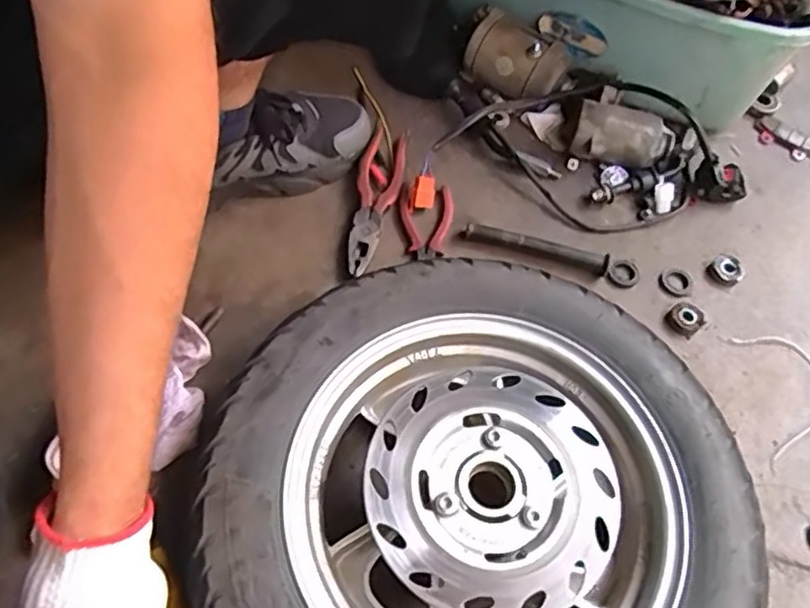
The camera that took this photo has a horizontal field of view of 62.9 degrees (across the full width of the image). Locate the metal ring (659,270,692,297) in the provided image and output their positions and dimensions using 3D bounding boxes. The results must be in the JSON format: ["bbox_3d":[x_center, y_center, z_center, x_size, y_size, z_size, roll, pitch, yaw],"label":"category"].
[{"bbox_3d":[0.271,-0.022,0.659,0.030,0.005,0.032,3,59,-4],"label":"metal ring"}]

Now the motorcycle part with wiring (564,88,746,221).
[{"bbox_3d":[0.257,-0.154,0.703,0.204,0.060,0.128,33,62,14],"label":"motorcycle part with wiring"}]

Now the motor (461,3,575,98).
[{"bbox_3d":[0.124,-0.271,0.746,0.133,0.066,0.067,39,63,17],"label":"motor"}]

